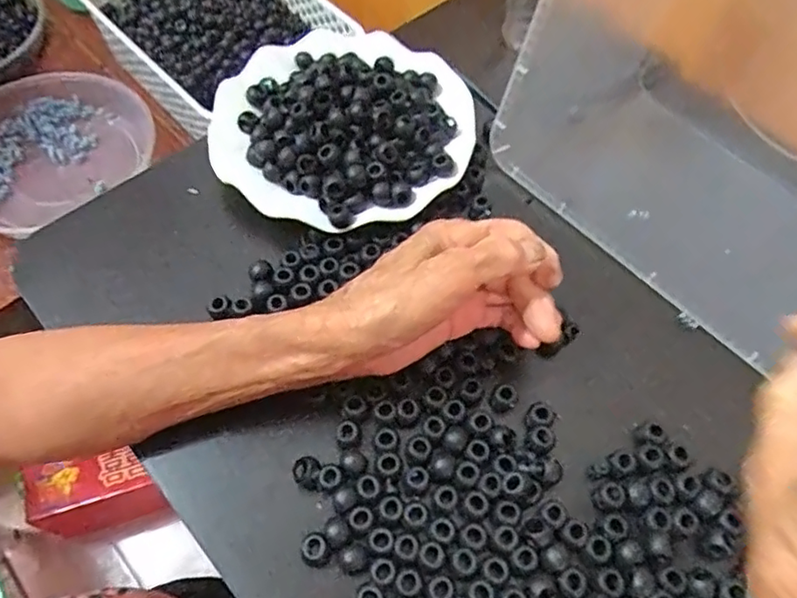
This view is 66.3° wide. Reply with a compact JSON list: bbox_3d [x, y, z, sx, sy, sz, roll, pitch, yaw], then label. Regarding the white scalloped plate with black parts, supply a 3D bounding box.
[{"bbox_3d":[-0.035,-0.127,0.438,0.172,0.046,0.172,1,61,-1],"label":"white scalloped plate with black parts"}]

